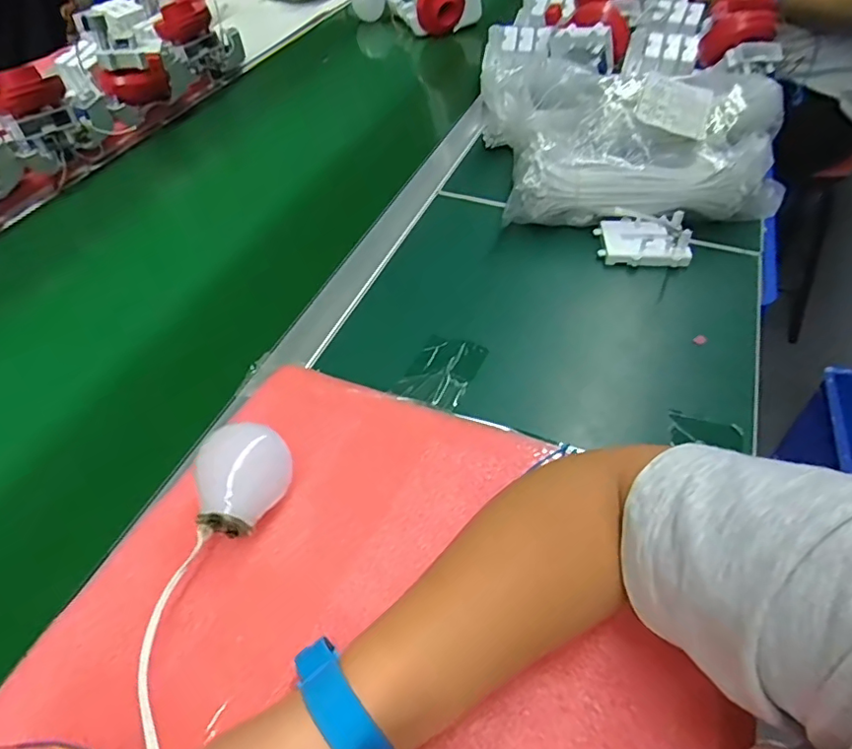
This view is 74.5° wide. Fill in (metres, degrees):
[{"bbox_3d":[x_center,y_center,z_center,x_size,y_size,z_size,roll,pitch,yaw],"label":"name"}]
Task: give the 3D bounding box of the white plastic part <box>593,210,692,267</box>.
[{"bbox_3d":[0.222,-0.138,0.567,0.087,0.026,0.061,7,49,9],"label":"white plastic part"}]

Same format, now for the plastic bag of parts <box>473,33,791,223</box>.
[{"bbox_3d":[0.224,-0.256,0.618,0.321,0.100,0.206,4,50,6],"label":"plastic bag of parts"}]

